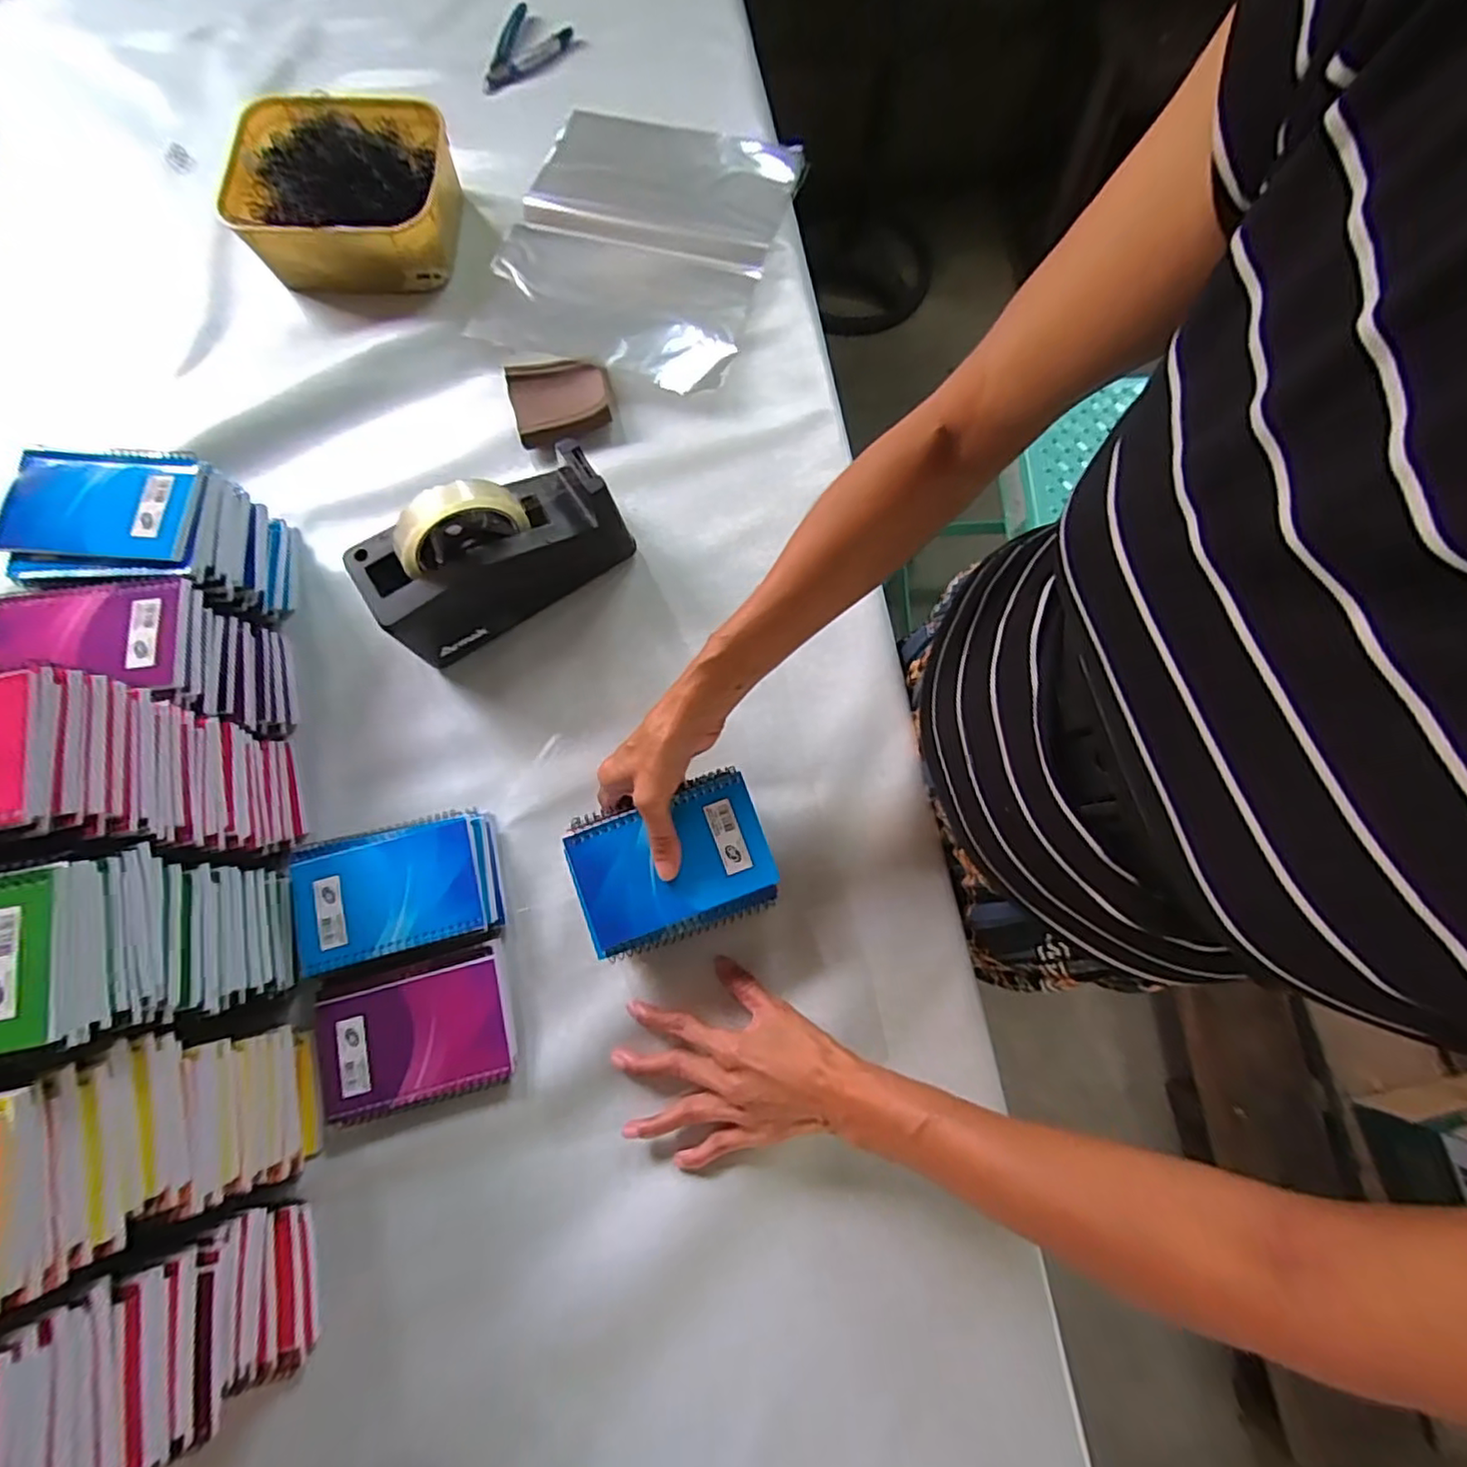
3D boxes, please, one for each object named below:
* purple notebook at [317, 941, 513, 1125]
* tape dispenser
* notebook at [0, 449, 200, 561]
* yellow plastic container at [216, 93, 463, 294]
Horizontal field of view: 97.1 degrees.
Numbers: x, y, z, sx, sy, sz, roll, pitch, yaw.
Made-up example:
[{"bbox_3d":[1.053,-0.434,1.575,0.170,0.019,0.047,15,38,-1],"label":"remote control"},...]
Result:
[{"bbox_3d":[-0.228,0.213,0.466,0.128,0.017,0.096,-15,76,-3],"label":"purple notebook"},{"bbox_3d":[-0.187,-0.146,0.509,0.196,0.125,0.076,-32,78,-7],"label":"tape dispenser"},{"bbox_3d":[-0.457,-0.168,0.468,0.129,0.012,0.085,4,76,1],"label":"notebook"},{"bbox_3d":[-0.367,-0.513,0.612,0.198,0.078,0.163,-3,76,0],"label":"yellow plastic container"}]

